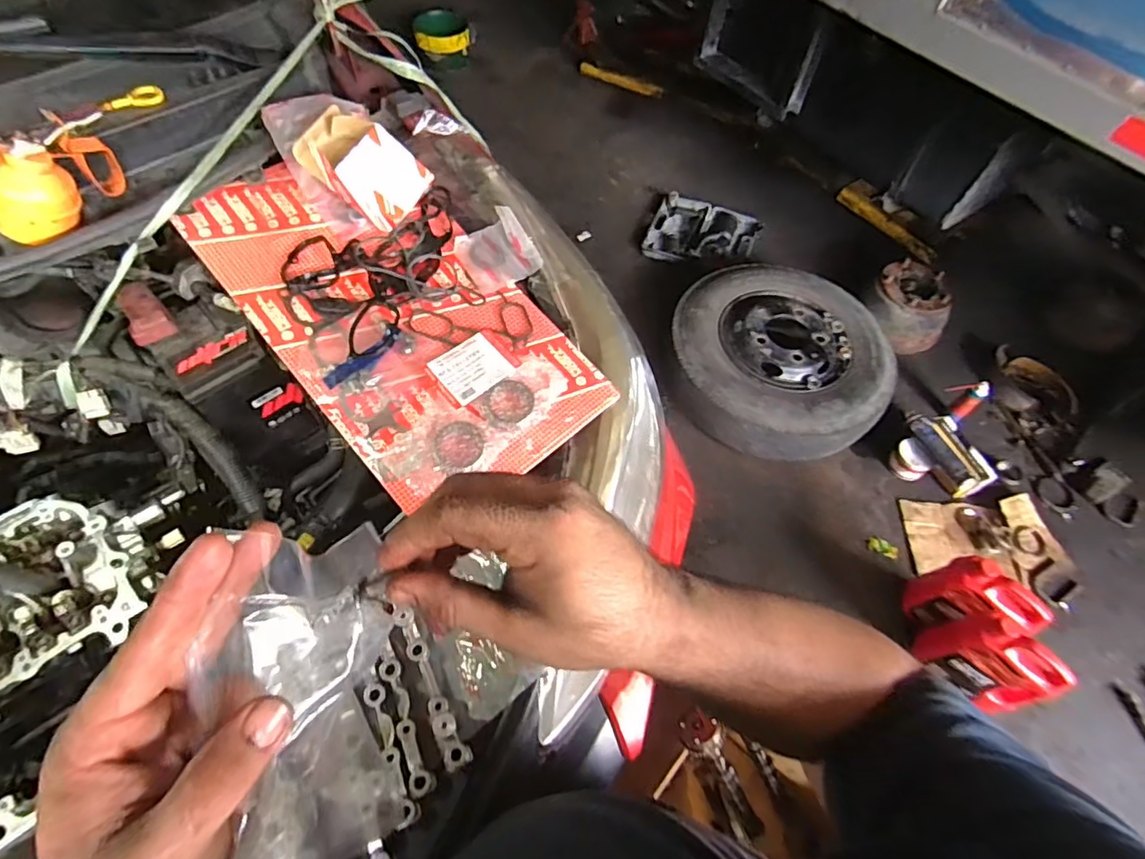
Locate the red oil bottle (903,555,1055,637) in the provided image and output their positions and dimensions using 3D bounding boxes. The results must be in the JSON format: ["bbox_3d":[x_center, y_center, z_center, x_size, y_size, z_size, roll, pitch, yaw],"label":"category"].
[{"bbox_3d":[0.990,0.449,1.377,0.216,0.291,0.106,34,62,17],"label":"red oil bottle"}]

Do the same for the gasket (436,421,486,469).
[{"bbox_3d":[-0.126,0.017,0.617,0.054,0.007,0.055,3,71,-8],"label":"gasket"}]

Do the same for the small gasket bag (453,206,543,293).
[{"bbox_3d":[-0.101,-0.236,0.728,0.099,0.024,0.100,-28,85,-20],"label":"small gasket bag"}]

